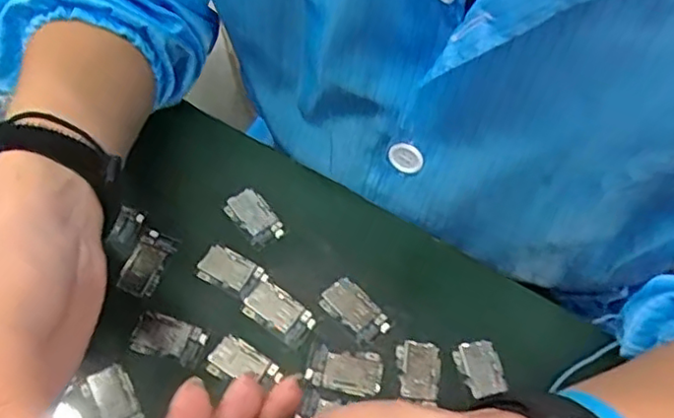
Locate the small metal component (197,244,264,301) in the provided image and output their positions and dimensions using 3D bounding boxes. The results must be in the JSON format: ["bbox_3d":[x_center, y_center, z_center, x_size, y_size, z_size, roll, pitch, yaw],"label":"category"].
[{"bbox_3d":[-0.060,0.034,0.350,0.034,0.004,0.022,26,66,14],"label":"small metal component"}]

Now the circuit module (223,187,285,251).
[{"bbox_3d":[-0.048,0.004,0.367,0.022,0.004,0.039,-37,67,-16],"label":"circuit module"}]

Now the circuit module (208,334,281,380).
[{"bbox_3d":[-0.050,0.080,0.324,0.034,0.004,0.022,29,67,16],"label":"circuit module"}]

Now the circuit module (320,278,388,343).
[{"bbox_3d":[0.010,0.054,0.339,0.038,0.004,0.021,40,71,20],"label":"circuit module"}]

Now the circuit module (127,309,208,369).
[{"bbox_3d":[-0.089,0.068,0.332,0.038,0.004,0.022,15,64,10],"label":"circuit module"}]

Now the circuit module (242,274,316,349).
[{"bbox_3d":[-0.031,0.055,0.338,0.039,0.004,0.022,33,68,17],"label":"circuit module"}]

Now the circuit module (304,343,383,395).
[{"bbox_3d":[0.004,0.082,0.323,0.036,0.004,0.022,9,63,7],"label":"circuit module"}]

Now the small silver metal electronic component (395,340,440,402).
[{"bbox_3d":[0.042,0.082,0.322,0.021,0.004,0.031,-2,63,1],"label":"small silver metal electronic component"}]

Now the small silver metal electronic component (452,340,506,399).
[{"bbox_3d":[0.074,0.081,0.323,0.020,0.004,0.028,-17,63,-7],"label":"small silver metal electronic component"}]

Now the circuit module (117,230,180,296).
[{"bbox_3d":[-0.107,0.030,0.353,0.022,0.004,0.038,19,65,12],"label":"circuit module"}]

